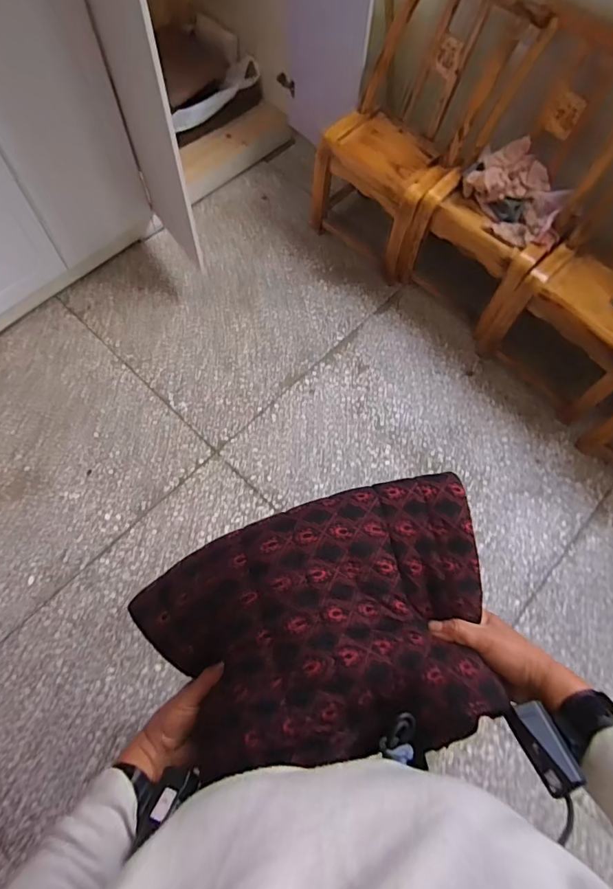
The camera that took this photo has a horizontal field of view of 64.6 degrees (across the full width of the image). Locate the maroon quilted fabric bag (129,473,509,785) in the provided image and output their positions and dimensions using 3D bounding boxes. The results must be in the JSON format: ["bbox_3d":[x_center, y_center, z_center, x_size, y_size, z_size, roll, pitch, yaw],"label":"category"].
[{"bbox_3d":[0.010,0.181,0.496,0.363,0.090,0.241,-11,69,-7],"label":"maroon quilted fabric bag"}]

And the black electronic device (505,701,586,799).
[{"bbox_3d":[0.207,0.264,0.424,0.031,0.020,0.072,-17,38,-9],"label":"black electronic device"}]

